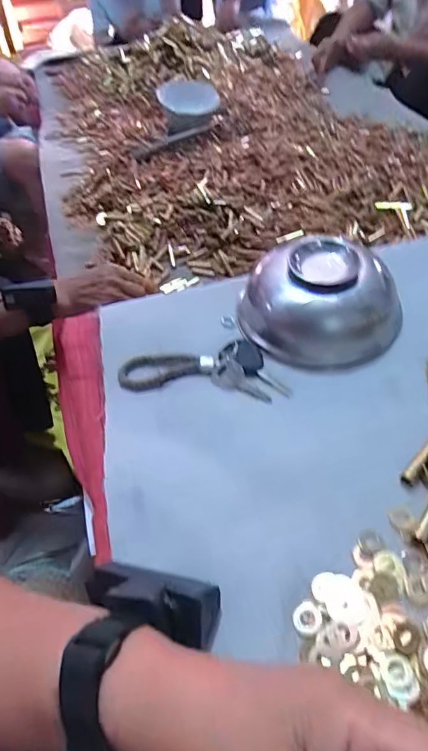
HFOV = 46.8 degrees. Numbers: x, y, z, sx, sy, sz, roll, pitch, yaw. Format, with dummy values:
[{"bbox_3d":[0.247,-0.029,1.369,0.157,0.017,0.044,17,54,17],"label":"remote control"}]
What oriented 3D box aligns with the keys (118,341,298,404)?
[{"bbox_3d":[-0.008,-0.008,0.409,0.135,0.015,0.052,3,48,10],"label":"keys"}]

